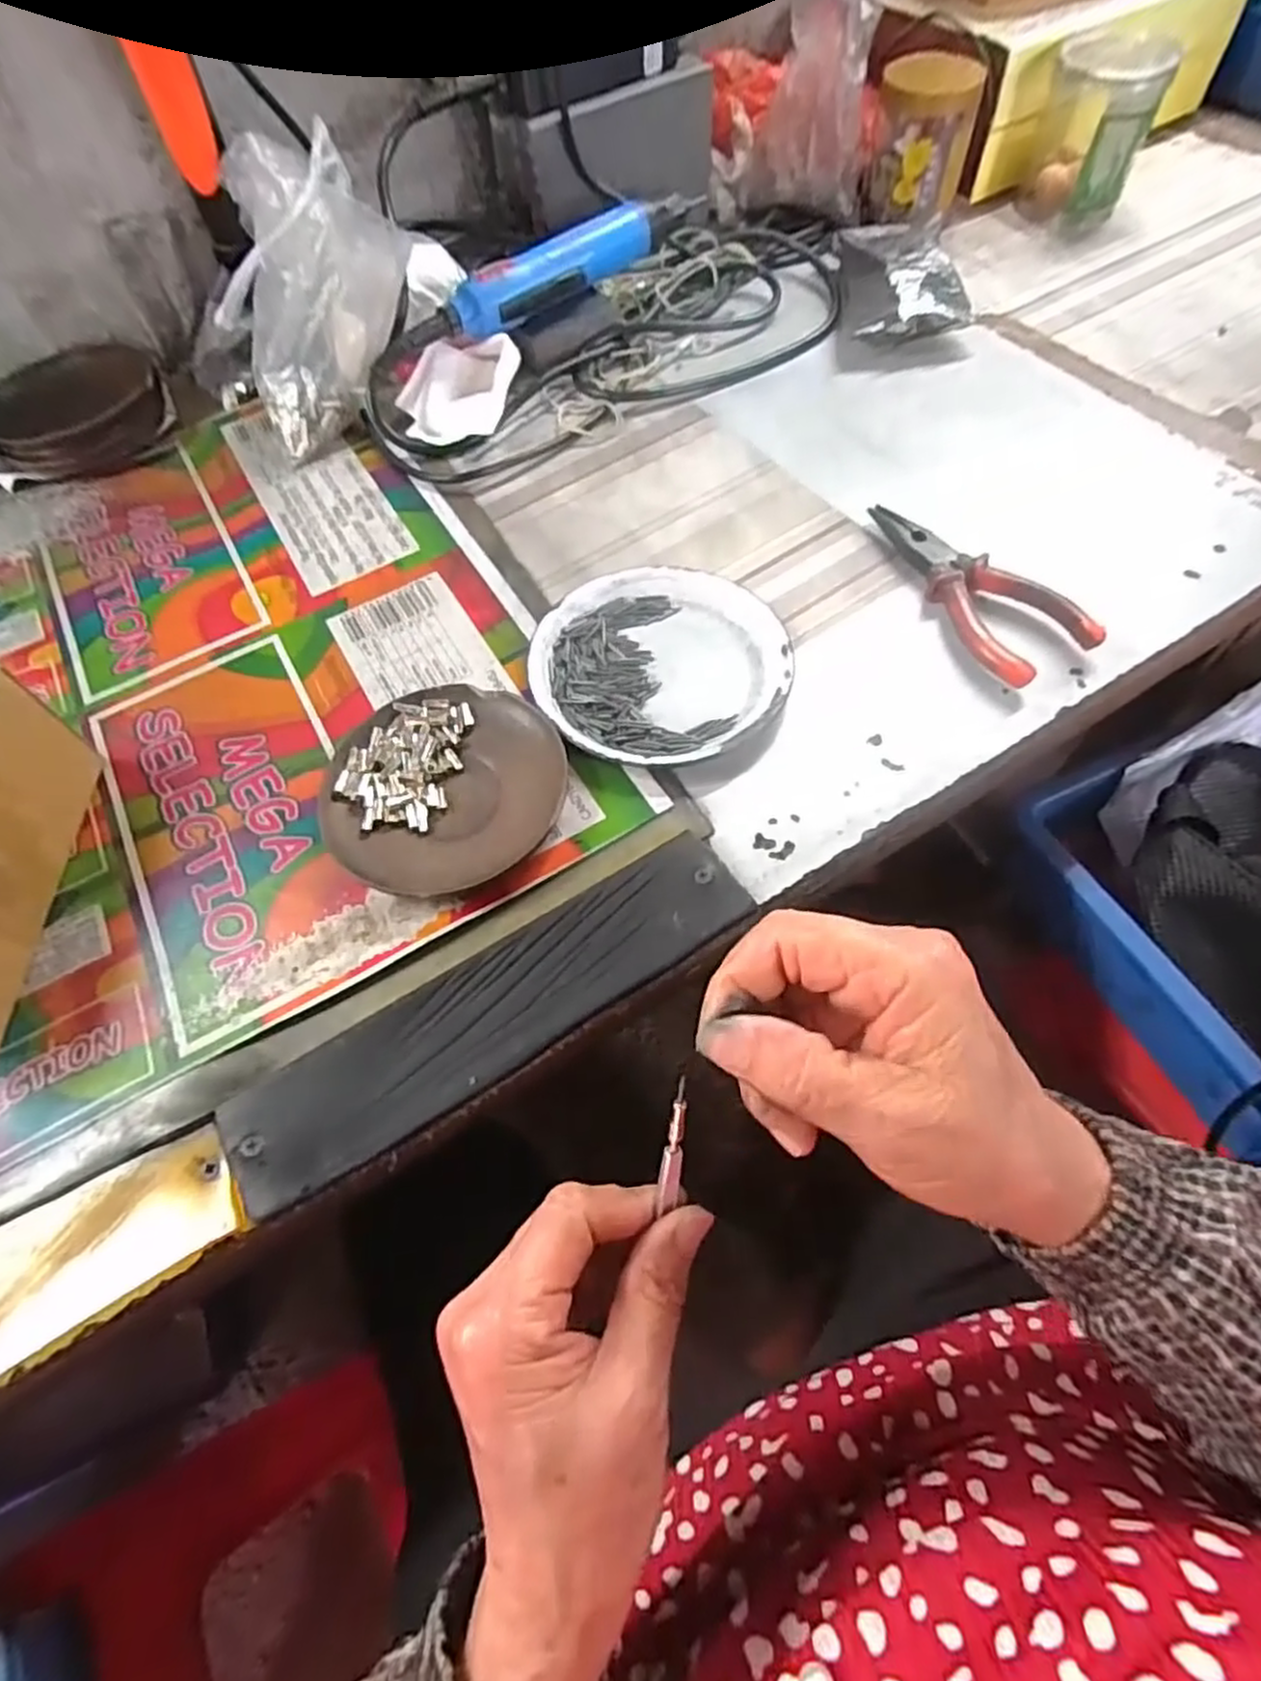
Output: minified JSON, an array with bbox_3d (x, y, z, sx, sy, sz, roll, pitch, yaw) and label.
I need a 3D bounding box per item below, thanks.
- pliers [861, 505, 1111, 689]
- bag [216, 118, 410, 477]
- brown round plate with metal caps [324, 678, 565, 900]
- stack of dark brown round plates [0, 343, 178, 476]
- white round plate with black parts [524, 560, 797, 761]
[{"bbox_3d":[0.180,-0.140,0.407,0.054,0.022,0.142,-30,63,-12],"label":"pliers"},{"bbox_3d":[-0.197,-0.343,0.474,0.119,0.132,0.094,-18,61,-6],"label":"bag"},{"bbox_3d":[-0.089,-0.026,0.356,0.111,0.015,0.106,-2,61,3],"label":"brown round plate with metal caps"},{"bbox_3d":[-0.389,-0.306,0.520,0.117,0.034,0.105,-23,62,-9],"label":"stack of dark brown round plates"},{"bbox_3d":[0.016,-0.092,0.389,0.130,0.016,0.129,-2,61,3],"label":"white round plate with black parts"}]

